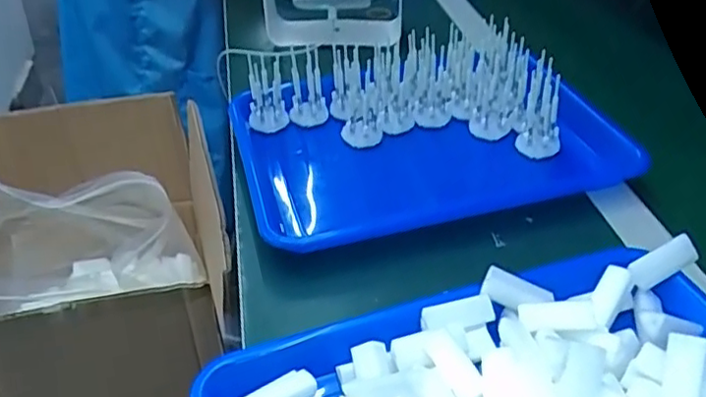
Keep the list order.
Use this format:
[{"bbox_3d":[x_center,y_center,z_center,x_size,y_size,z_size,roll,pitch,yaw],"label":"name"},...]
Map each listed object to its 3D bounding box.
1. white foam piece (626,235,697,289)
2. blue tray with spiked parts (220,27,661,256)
[{"bbox_3d":[0.209,0.043,0.433,0.050,0.017,0.014,-27,42,-8],"label":"white foam piece"},{"bbox_3d":[0.060,-0.066,0.583,0.318,0.069,0.231,-10,38,-10],"label":"blue tray with spiked parts"}]

